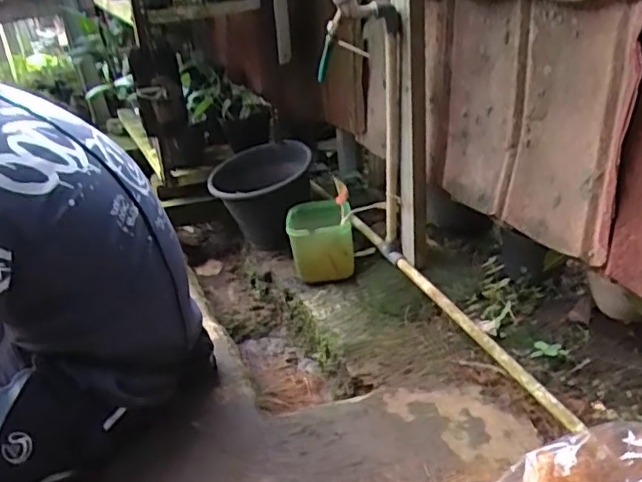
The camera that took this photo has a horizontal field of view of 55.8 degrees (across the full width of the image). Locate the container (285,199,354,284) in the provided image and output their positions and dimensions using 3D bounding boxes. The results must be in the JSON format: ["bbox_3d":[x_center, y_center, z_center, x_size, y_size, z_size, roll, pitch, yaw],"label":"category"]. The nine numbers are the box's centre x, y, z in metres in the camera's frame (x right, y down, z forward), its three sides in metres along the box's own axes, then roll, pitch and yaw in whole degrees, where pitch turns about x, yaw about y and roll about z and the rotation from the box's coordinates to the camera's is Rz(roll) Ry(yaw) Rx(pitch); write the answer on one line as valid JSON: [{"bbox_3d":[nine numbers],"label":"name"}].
[{"bbox_3d":[-0.001,-0.003,1.493,0.149,0.160,0.152,-6,26,-1],"label":"container"}]

